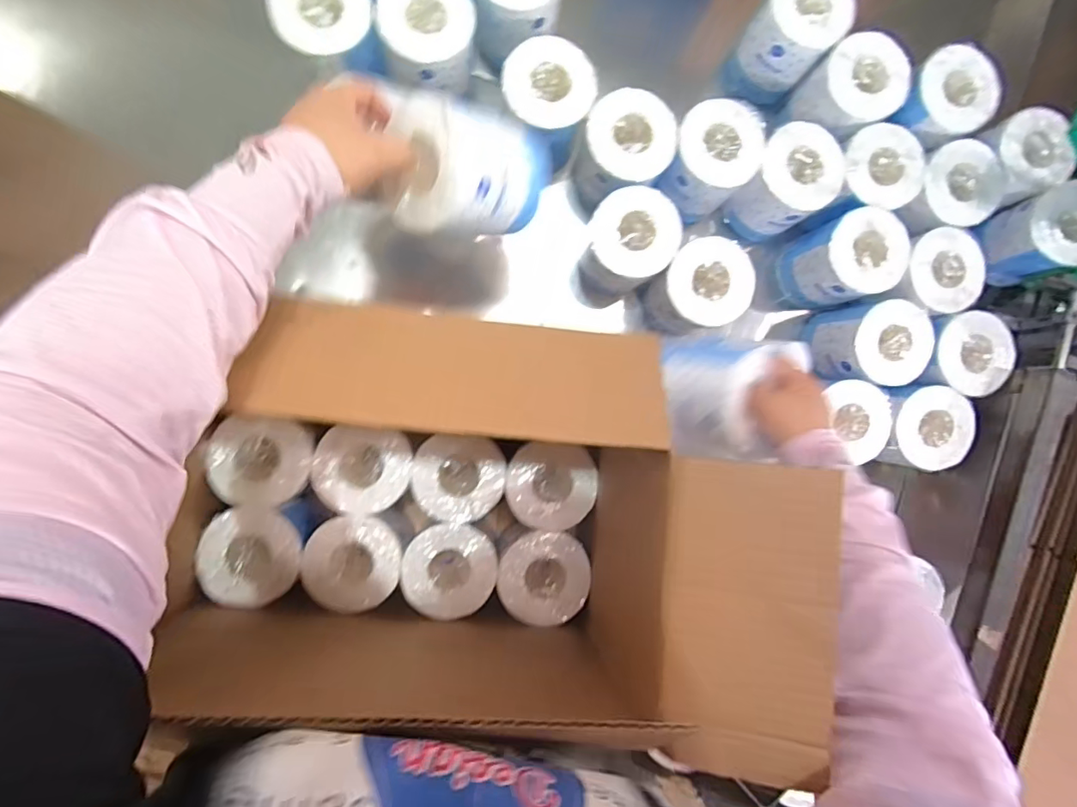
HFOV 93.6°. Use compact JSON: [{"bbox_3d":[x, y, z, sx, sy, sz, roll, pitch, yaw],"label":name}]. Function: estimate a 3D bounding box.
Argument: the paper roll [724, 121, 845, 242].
[{"bbox_3d":[0.292,-0.261,0.615,0.095,0.109,0.088,0,91,-7],"label":"paper roll"}]

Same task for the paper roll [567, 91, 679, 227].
[{"bbox_3d":[0.089,-0.287,0.600,0.104,0.112,0.097,0,91,-7],"label":"paper roll"}]

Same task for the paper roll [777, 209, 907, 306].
[{"bbox_3d":[0.373,-0.176,0.636,0.094,0.118,0.094,0,91,-7],"label":"paper roll"}]

